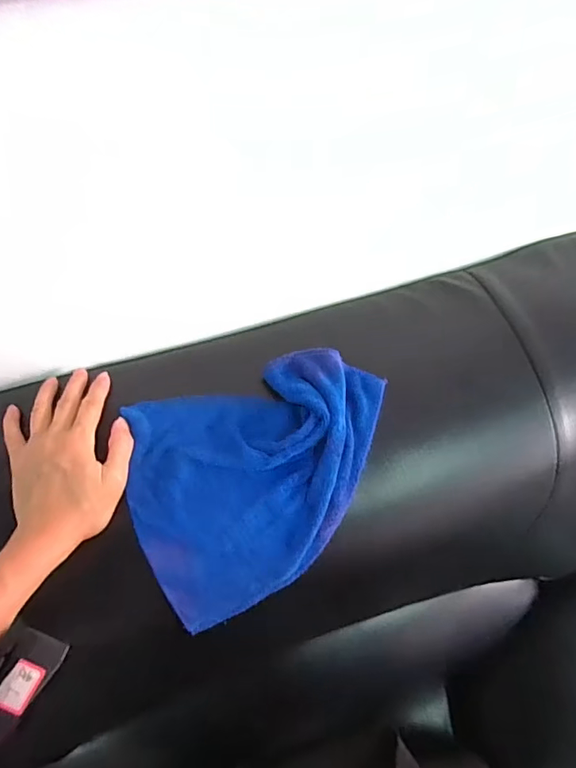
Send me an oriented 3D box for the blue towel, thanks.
[{"bbox_3d":[-0.015,0.075,0.404,0.215,0.033,0.183,-19,77,-3],"label":"blue towel"}]

